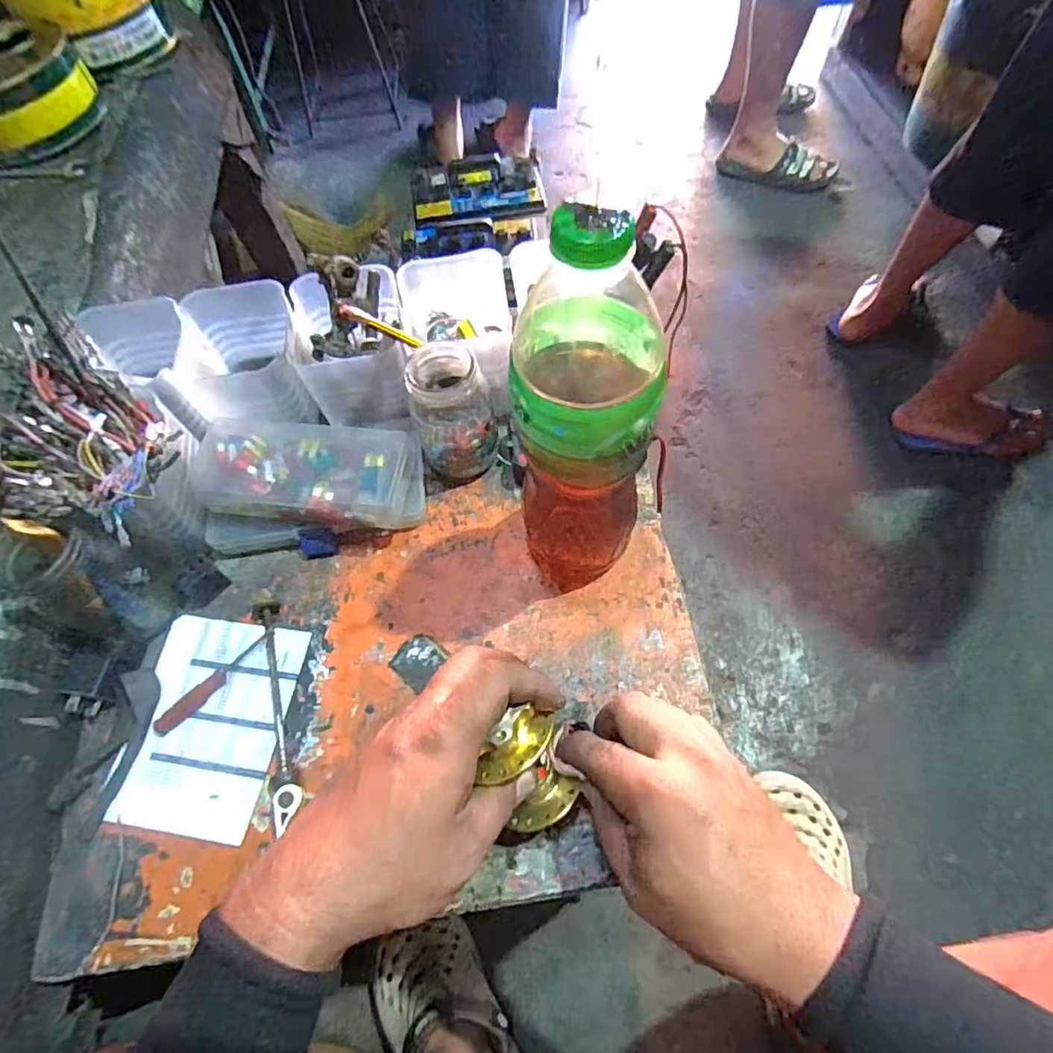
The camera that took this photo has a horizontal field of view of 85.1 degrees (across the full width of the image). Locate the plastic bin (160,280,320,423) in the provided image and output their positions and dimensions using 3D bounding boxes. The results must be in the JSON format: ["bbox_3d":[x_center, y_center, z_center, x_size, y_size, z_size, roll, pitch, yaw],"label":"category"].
[{"bbox_3d":[-0.236,-0.142,0.488,0.096,0.076,0.116,-12,62,-3],"label":"plastic bin"}]

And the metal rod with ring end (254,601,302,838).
[{"bbox_3d":[-0.171,0.122,0.395,0.019,0.014,0.154,-16,63,-5],"label":"metal rod with ring end"}]

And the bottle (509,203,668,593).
[{"bbox_3d":[0.033,-0.050,0.329,0.075,0.269,0.074,2,62,4],"label":"bottle"}]

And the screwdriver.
[{"bbox_3d":[-0.226,0.112,0.415,0.018,0.012,0.096,38,70,20],"label":"screwdriver"}]

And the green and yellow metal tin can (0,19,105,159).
[{"bbox_3d":[-0.564,-0.474,0.627,0.160,0.066,0.174,-39,67,-16],"label":"green and yellow metal tin can"}]

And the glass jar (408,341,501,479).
[{"bbox_3d":[-0.060,-0.089,0.453,0.060,0.100,0.069,-22,63,-8],"label":"glass jar"}]

